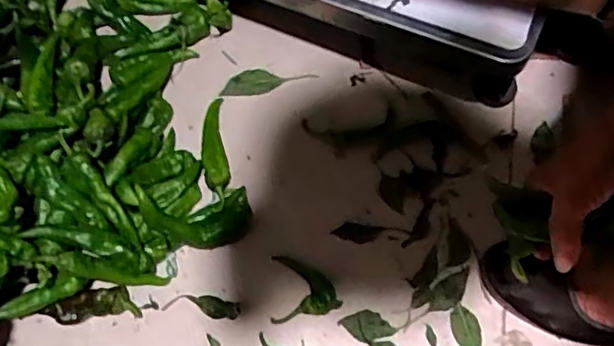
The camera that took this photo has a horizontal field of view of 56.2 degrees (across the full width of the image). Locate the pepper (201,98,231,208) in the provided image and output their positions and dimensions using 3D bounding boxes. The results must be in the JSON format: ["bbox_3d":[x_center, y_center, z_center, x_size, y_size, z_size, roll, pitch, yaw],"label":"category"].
[{"bbox_3d":[-0.092,-0.025,0.575,0.024,0.034,0.117,-10,68,-2],"label":"pepper"}]

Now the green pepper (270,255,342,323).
[{"bbox_3d":[-0.001,0.107,0.530,0.063,0.013,0.059,1,68,2],"label":"green pepper"}]

